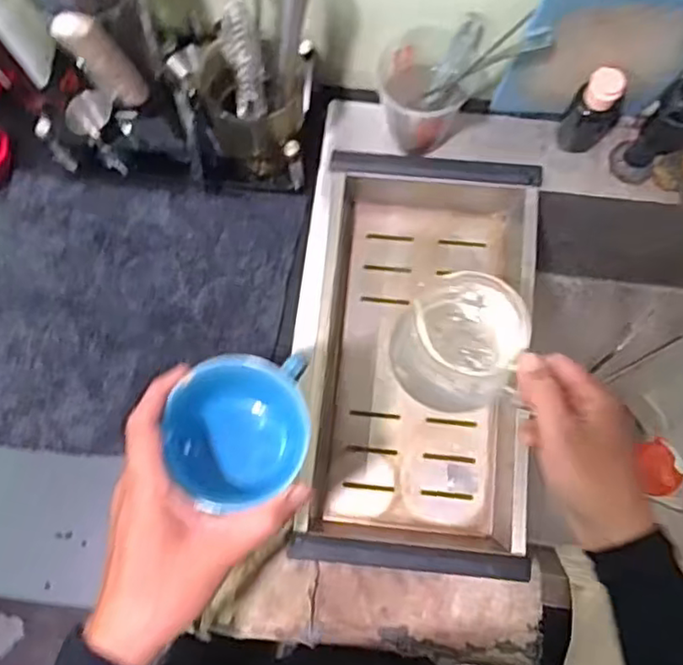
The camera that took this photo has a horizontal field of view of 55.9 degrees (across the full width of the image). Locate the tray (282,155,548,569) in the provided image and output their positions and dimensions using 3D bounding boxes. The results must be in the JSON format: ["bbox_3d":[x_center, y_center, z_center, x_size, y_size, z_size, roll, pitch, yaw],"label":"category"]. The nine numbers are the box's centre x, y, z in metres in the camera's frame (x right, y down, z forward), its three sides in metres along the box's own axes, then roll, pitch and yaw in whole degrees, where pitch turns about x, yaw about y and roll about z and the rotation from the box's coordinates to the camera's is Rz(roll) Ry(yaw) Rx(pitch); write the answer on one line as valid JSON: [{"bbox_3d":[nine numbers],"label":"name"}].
[{"bbox_3d":[0.075,0.022,0.614,0.195,0.061,0.377,5,76,2],"label":"tray"}]

